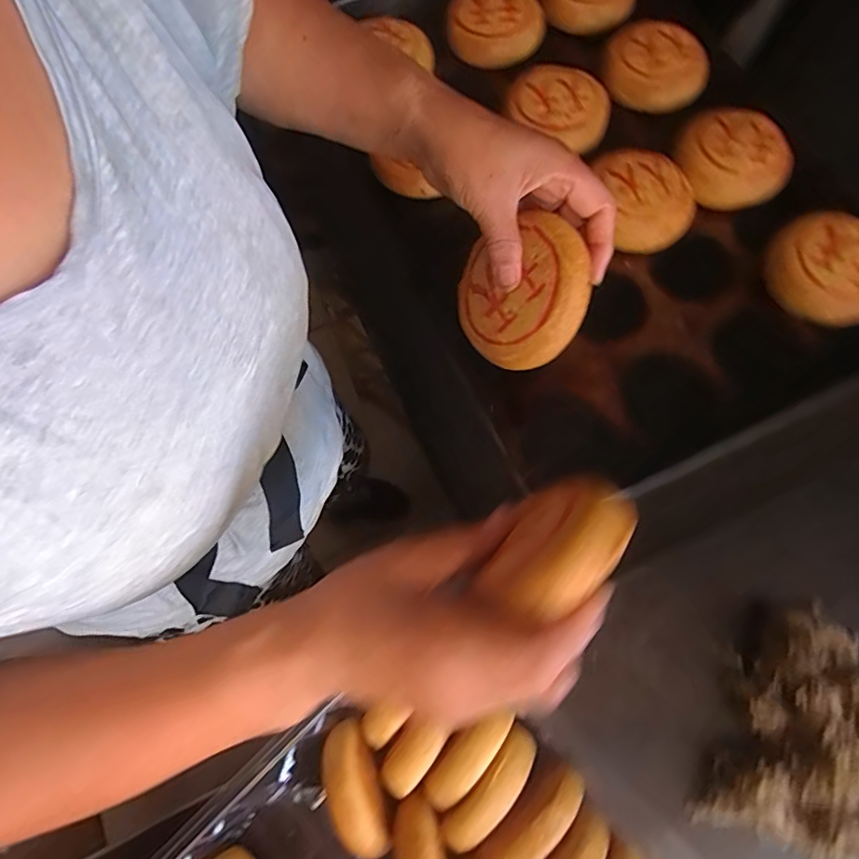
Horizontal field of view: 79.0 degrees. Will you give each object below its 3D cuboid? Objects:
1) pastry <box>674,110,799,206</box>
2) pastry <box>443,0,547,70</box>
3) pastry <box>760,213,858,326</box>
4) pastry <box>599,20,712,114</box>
[{"bbox_3d":[0.290,-0.257,0.497,0.097,0.035,0.097,6,69,4],"label":"pastry"},{"bbox_3d":[0.068,-0.436,0.565,0.105,0.035,0.105,12,70,6],"label":"pastry"},{"bbox_3d":[0.345,-0.139,0.447,0.092,0.035,0.101,-1,69,1],"label":"pastry"},{"bbox_3d":[0.233,-0.379,0.541,0.105,0.037,0.105,-1,69,1],"label":"pastry"}]

